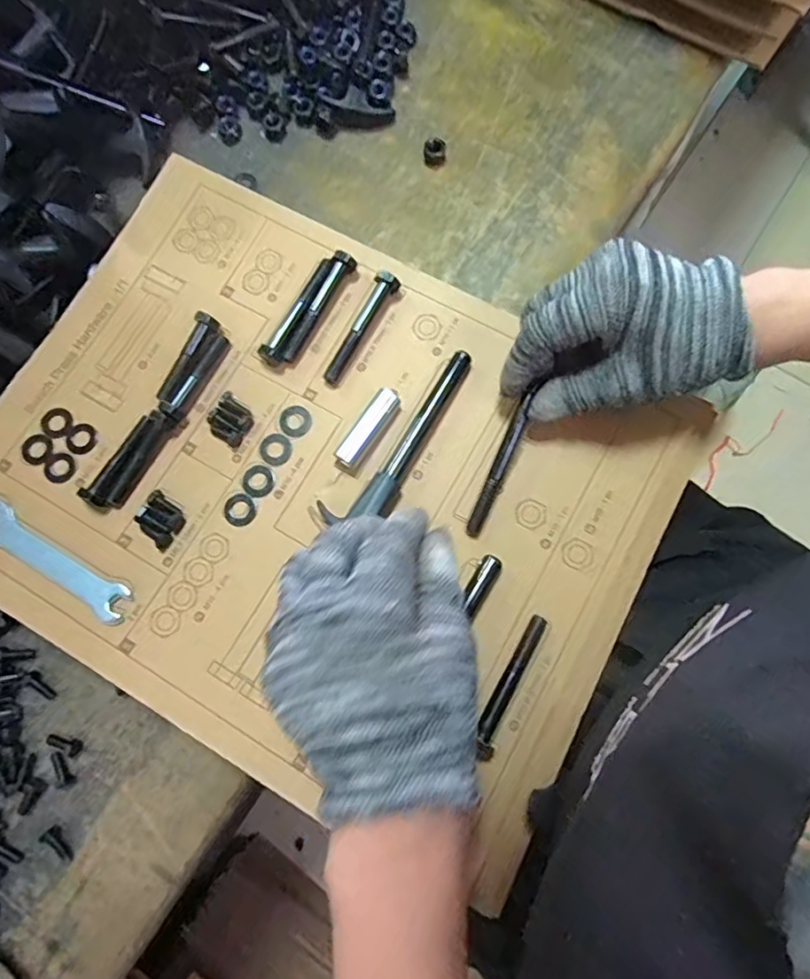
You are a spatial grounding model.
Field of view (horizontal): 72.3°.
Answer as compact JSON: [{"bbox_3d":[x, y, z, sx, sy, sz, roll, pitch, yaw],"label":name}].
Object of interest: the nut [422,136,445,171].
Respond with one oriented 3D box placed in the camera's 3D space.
[{"bbox_3d":[0.021,-0.242,0.400,0.017,0.011,0.018,0,78,1],"label":"nut"}]

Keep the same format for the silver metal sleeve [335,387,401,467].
[{"bbox_3d":[-0.022,-0.037,0.327,0.014,0.014,0.050,35,81,8],"label":"silver metal sleeve"}]

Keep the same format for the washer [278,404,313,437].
[{"bbox_3d":[-0.067,-0.042,0.337,0.019,0.004,0.020,0,78,1],"label":"washer"}]

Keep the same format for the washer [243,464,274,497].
[{"bbox_3d":[-0.088,-0.005,0.330,0.019,0.004,0.019,0,78,1],"label":"washer"}]

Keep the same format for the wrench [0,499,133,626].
[{"bbox_3d":[-0.206,0.040,0.322,0.112,0.008,0.025,28,80,7],"label":"wrench"}]

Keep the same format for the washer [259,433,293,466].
[{"bbox_3d":[-0.078,-0.025,0.334,0.019,0.004,0.019,0,78,1],"label":"washer"}]

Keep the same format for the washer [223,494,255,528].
[{"bbox_3d":[-0.098,0.012,0.326,0.019,0.004,0.018,0,78,1],"label":"washer"}]

